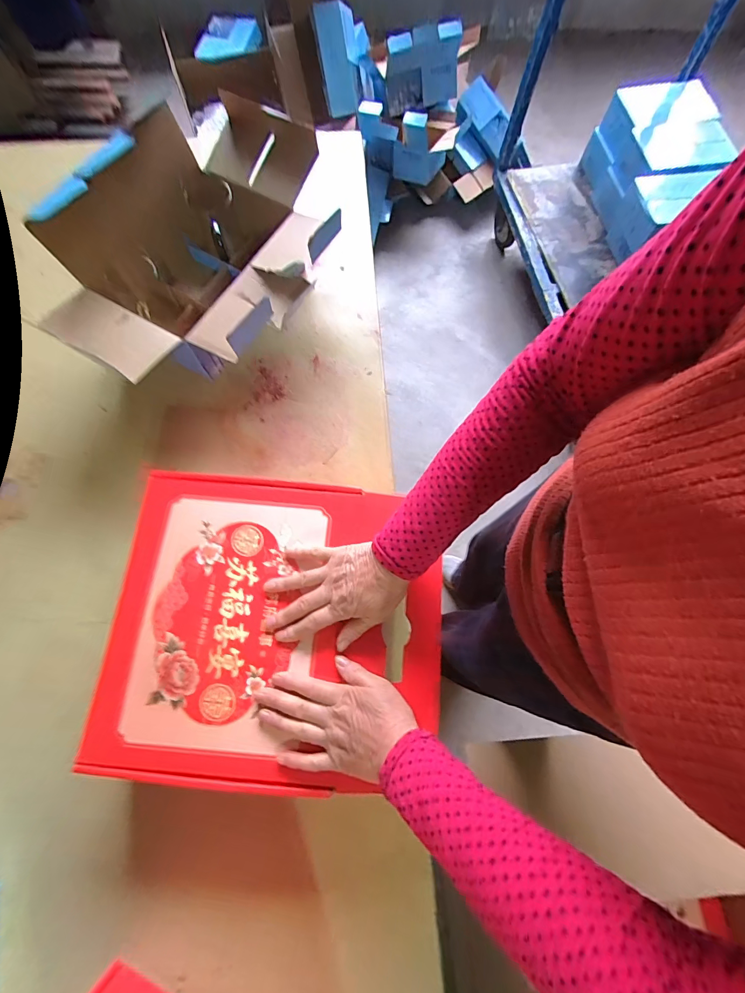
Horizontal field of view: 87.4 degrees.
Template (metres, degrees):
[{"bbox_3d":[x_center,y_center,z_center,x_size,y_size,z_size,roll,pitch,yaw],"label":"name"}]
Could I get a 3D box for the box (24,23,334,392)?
[{"bbox_3d":[-0.249,-0.373,0.621,0.309,0.215,0.470,35,75,9],"label":"box"}]

